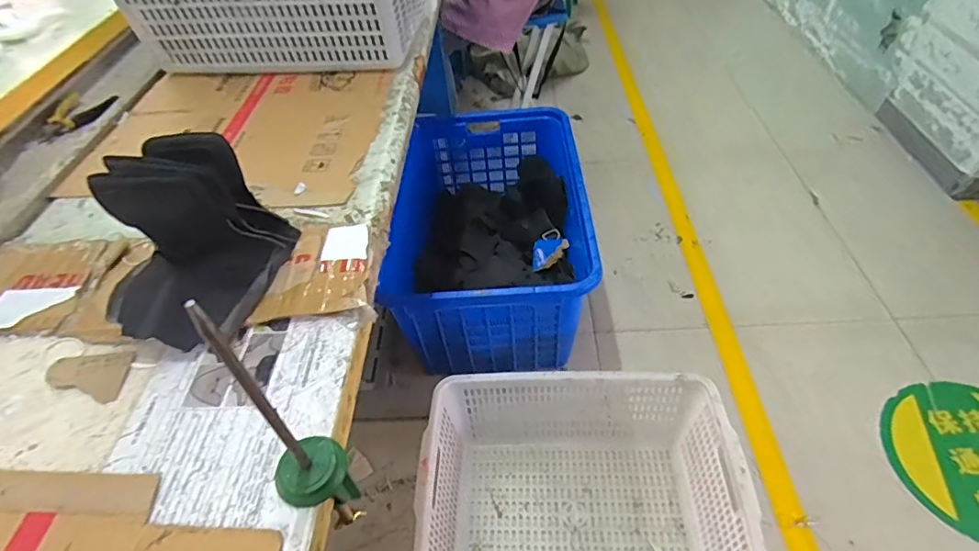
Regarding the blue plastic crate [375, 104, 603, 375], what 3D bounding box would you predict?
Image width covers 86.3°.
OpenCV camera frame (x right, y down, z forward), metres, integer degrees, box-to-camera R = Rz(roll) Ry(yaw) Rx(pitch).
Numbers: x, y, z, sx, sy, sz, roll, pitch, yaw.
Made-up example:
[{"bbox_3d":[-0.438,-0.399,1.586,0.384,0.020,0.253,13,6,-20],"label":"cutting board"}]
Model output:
[{"bbox_3d":[0.001,-0.131,1.443,0.473,0.315,0.741,-4,47,3],"label":"blue plastic crate"}]

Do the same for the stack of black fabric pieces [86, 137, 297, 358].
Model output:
[{"bbox_3d":[-0.338,-0.046,0.588,0.139,0.186,0.193,8,49,14],"label":"stack of black fabric pieces"}]

